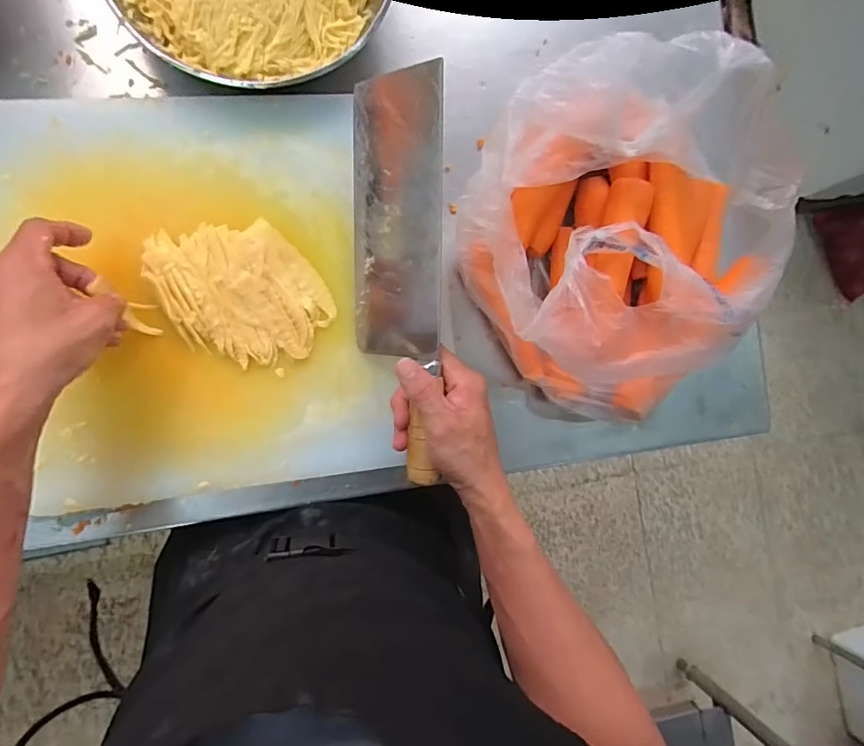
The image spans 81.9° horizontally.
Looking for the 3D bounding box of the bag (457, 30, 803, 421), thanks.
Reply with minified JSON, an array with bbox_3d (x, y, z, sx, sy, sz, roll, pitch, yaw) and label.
[{"bbox_3d":[0.168,-0.131,0.442,0.258,0.120,0.294,32,84,-8],"label":"bag"}]

